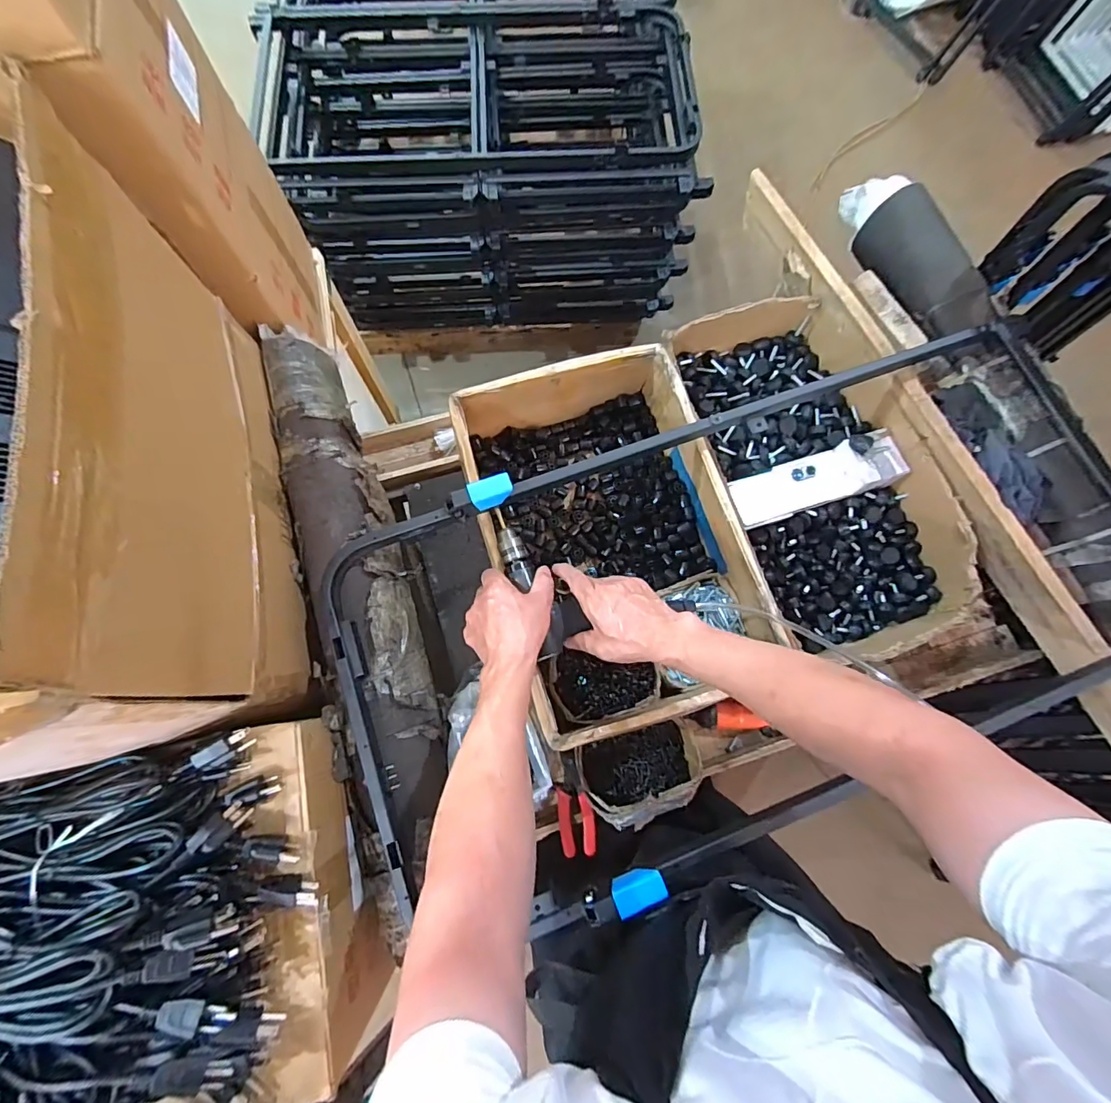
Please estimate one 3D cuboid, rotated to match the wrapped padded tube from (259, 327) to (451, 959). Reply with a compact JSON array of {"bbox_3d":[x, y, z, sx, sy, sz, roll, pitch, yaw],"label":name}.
[{"bbox_3d":[-0.267,0.040,0.669,0.137,0.100,0.798,-16,77,-6],"label":"wrapped padded tube"}]

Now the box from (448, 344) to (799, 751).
[{"bbox_3d":[0.076,-0.038,0.769,0.347,0.161,0.485,-16,77,-6],"label":"box"}]

